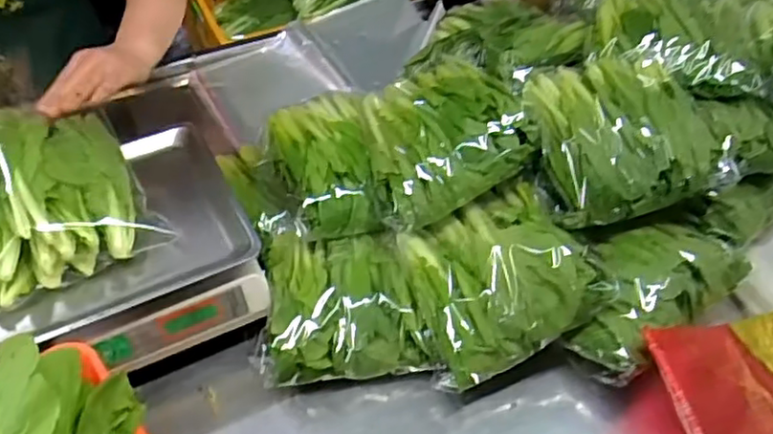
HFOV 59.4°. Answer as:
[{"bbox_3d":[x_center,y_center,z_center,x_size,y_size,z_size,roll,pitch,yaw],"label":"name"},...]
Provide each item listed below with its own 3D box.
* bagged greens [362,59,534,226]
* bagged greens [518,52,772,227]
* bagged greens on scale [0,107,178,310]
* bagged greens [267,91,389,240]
[{"bbox_3d":[0.057,-0.100,0.746,0.167,0.075,0.197,-14,48,-11],"label":"bagged greens"},{"bbox_3d":[0.316,-0.110,0.765,0.330,0.085,0.182,-16,48,-13],"label":"bagged greens"},{"bbox_3d":[-0.356,-0.028,0.685,0.188,0.082,0.204,-27,52,-22],"label":"bagged greens on scale"},{"bbox_3d":[-0.073,-0.065,0.777,0.111,0.056,0.201,-9,47,-7],"label":"bagged greens"}]

